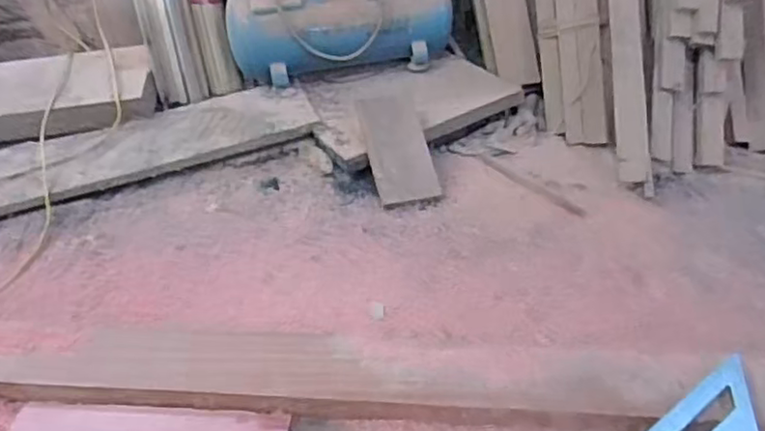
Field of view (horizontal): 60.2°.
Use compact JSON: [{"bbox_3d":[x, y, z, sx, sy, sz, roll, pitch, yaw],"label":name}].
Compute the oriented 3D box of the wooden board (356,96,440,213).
[{"bbox_3d":[0.028,-0.121,1.172,0.113,0.024,0.218,-5,67,-12],"label":"wooden board"}]

